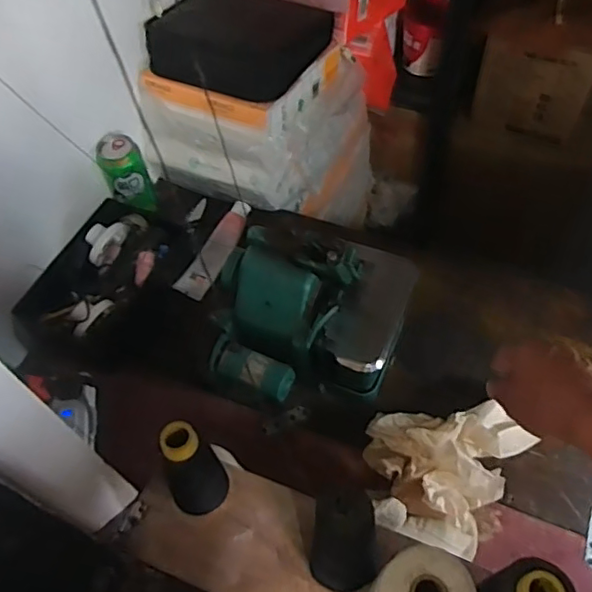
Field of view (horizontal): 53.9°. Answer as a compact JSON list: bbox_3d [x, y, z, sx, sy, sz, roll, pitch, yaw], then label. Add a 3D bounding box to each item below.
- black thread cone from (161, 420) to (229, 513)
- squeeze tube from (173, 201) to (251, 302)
[{"bbox_3d":[-0.084,0.141,0.470,0.050,0.104,0.040,-37,61,-19],"label":"black thread cone"},{"bbox_3d":[-0.131,-0.077,0.954,0.057,0.037,0.180,19,60,17],"label":"squeeze tube"}]

